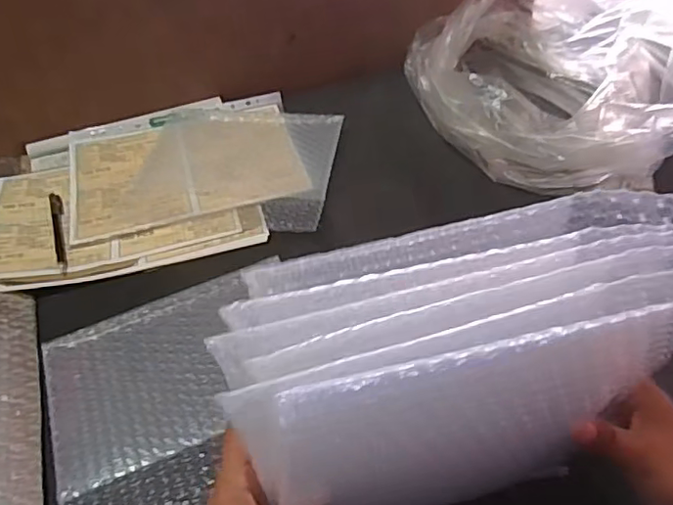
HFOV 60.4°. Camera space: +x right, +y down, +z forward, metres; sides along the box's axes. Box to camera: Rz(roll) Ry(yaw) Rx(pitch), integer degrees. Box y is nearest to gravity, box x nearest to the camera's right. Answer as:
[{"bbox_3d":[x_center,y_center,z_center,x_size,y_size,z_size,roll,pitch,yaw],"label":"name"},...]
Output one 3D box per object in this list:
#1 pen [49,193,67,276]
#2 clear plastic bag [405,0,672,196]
[{"bbox_3d":[-0.335,-0.027,0.702,0.015,0.010,0.155,-20,46,-14],"label":"pen"},{"bbox_3d":[0.275,-0.252,0.761,0.305,0.147,0.436,-13,44,-7],"label":"clear plastic bag"}]

